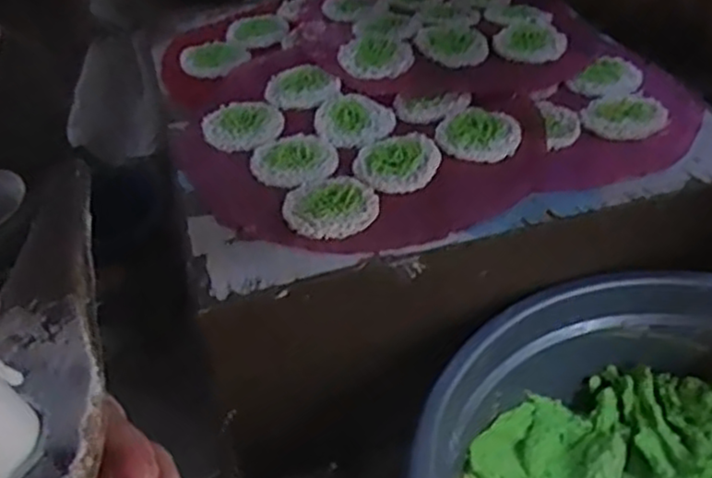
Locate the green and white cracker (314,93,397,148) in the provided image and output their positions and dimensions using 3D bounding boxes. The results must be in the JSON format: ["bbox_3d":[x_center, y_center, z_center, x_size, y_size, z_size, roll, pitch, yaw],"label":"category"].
[{"bbox_3d":[-0.006,-0.119,0.731,0.076,0.009,0.079,-3,39,2],"label":"green and white cracker"}]

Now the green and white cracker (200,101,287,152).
[{"bbox_3d":[-0.113,-0.115,0.734,0.078,0.007,0.076,0,46,-1],"label":"green and white cracker"}]

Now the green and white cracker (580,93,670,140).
[{"bbox_3d":[0.261,-0.122,0.708,0.080,0.005,0.065,-3,45,-1],"label":"green and white cracker"}]

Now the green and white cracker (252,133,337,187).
[{"bbox_3d":[-0.057,-0.074,0.681,0.079,0.005,0.076,-3,39,2],"label":"green and white cracker"}]

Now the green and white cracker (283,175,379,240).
[{"bbox_3d":[-0.022,-0.029,0.624,0.080,0.007,0.075,-3,39,2],"label":"green and white cracker"}]

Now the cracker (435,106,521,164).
[{"bbox_3d":[0.115,-0.099,0.685,0.074,0.011,0.074,-1,45,1],"label":"cracker"}]

